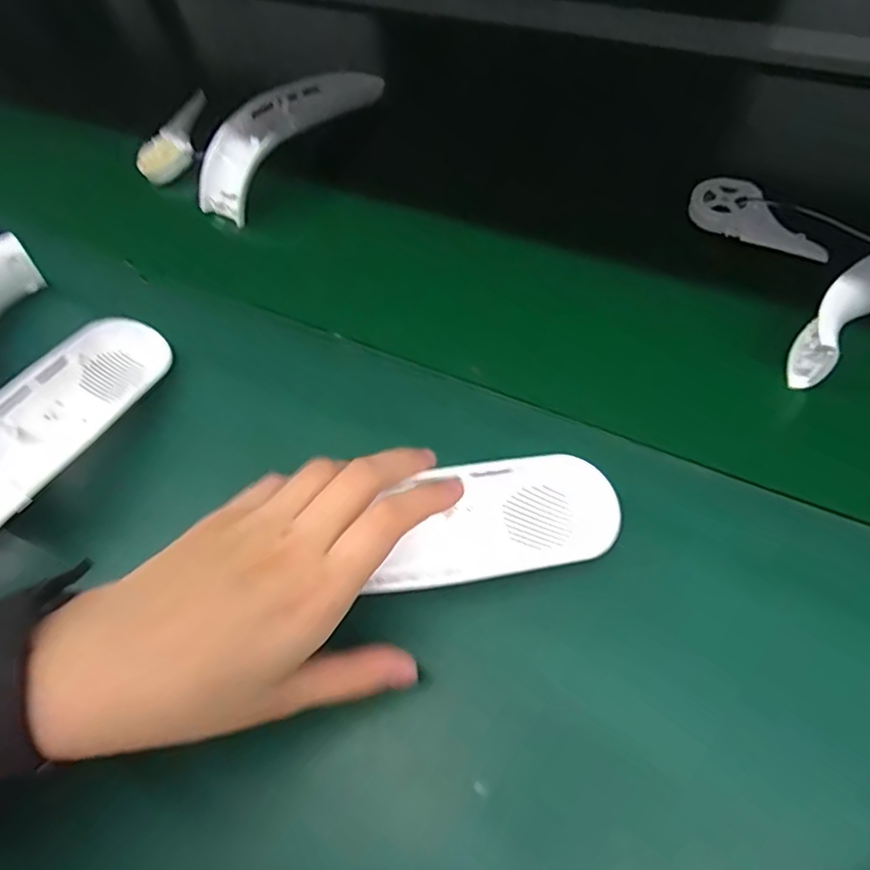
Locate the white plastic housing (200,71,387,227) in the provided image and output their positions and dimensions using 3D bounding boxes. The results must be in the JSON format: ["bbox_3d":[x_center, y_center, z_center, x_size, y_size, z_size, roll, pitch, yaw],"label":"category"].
[{"bbox_3d":[-0.120,-0.259,0.493,0.046,0.045,0.196,25,64,17],"label":"white plastic housing"}]

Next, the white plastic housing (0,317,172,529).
[{"bbox_3d":[-0.225,0.002,0.337,0.050,0.045,0.185,19,63,14],"label":"white plastic housing"}]

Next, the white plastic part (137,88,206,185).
[{"bbox_3d":[-0.222,-0.263,0.516,0.033,0.020,0.100,18,76,13],"label":"white plastic part"}]

